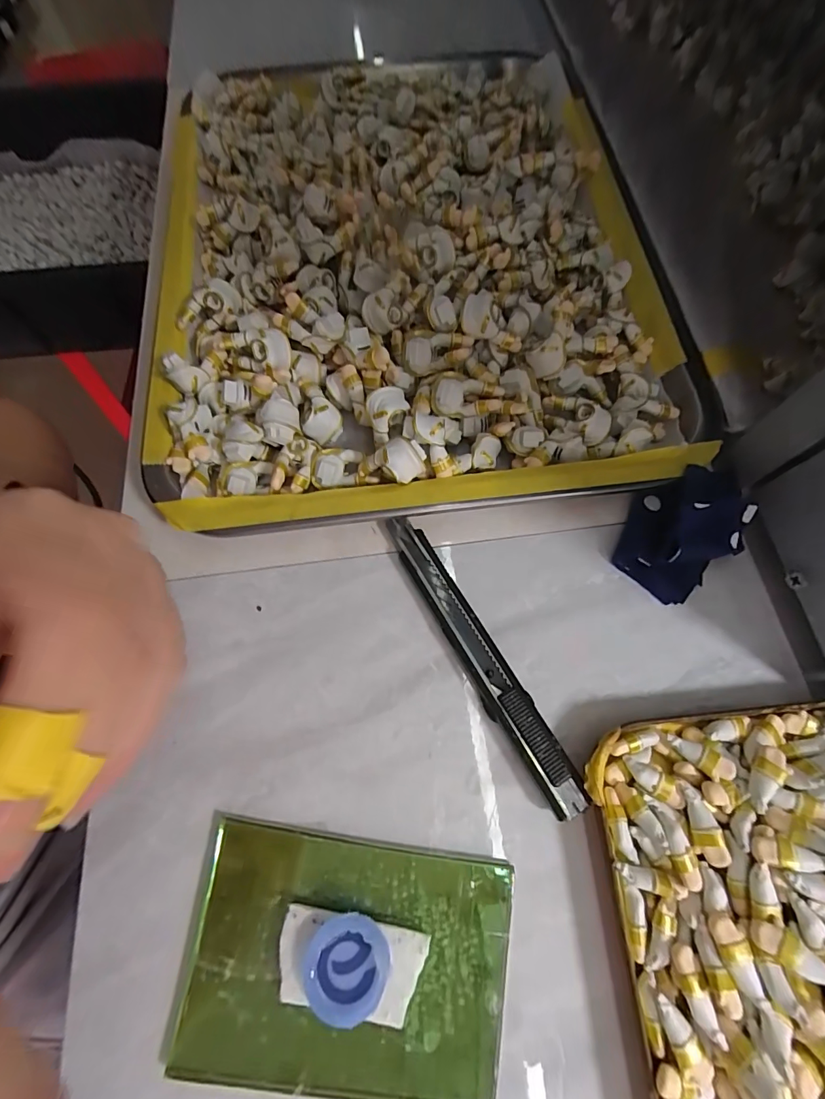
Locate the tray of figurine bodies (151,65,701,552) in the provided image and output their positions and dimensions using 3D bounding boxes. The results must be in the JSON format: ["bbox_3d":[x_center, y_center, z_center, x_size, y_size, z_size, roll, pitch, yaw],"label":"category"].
[{"bbox_3d":[-0.010,-0.163,0.242,0.259,0.044,0.323,-10,69,-4],"label":"tray of figurine bodies"}]

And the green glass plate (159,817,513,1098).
[{"bbox_3d":[-0.023,0.136,0.143,0.105,0.005,0.067,8,69,3],"label":"green glass plate"}]

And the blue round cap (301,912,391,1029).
[{"bbox_3d":[-0.021,0.134,0.138,0.026,0.007,0.027,0,68,0],"label":"blue round cap"}]

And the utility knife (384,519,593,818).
[{"bbox_3d":[0.026,0.041,0.177,0.015,0.010,0.130,-28,71,-10],"label":"utility knife"}]

